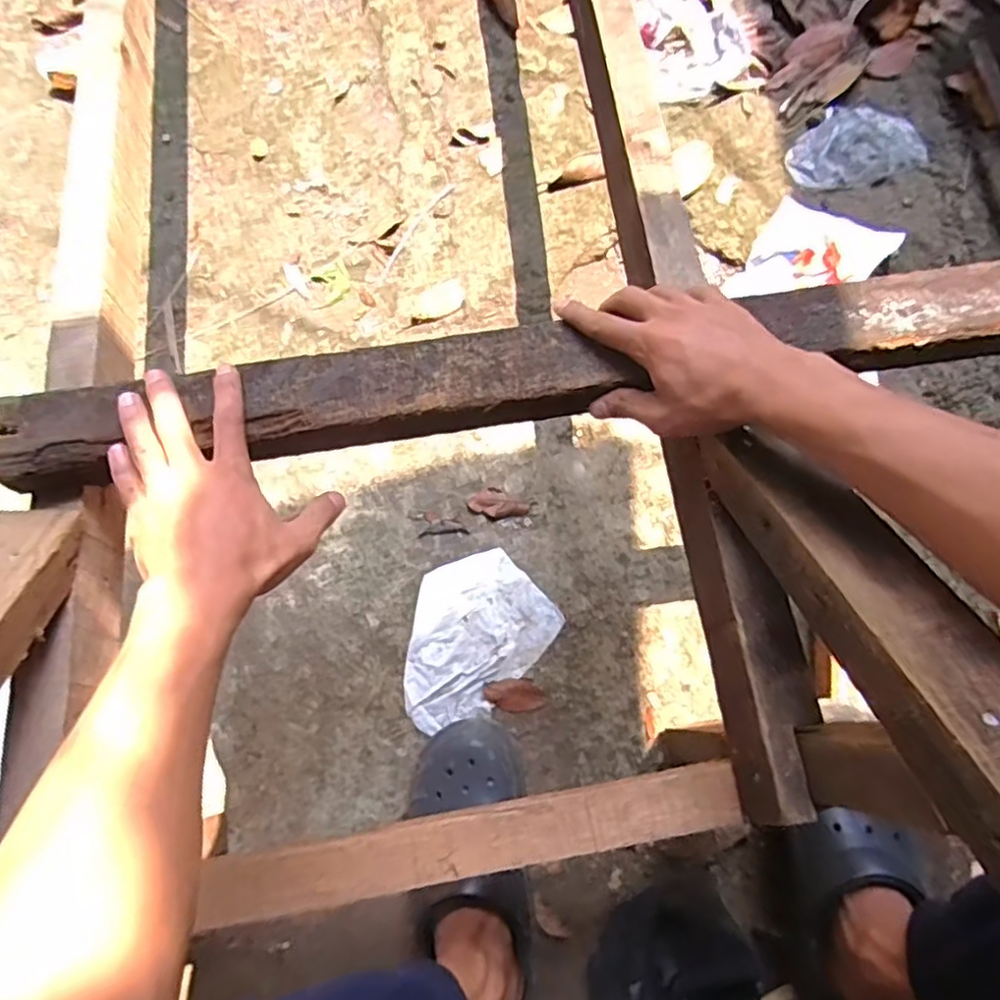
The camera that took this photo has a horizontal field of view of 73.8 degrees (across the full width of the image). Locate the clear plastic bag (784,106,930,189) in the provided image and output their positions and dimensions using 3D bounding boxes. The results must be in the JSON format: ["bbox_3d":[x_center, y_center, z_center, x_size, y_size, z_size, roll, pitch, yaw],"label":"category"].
[{"bbox_3d":[0.539,-0.538,1.012,0.199,0.023,0.129,-10,73,-4],"label":"clear plastic bag"}]

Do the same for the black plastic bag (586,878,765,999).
[{"bbox_3d":[0.147,0.441,0.622,0.177,0.100,0.135,-34,76,-11],"label":"black plastic bag"}]

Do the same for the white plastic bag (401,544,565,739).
[{"bbox_3d":[-0.040,0.155,0.753,0.148,0.005,0.196,42,77,11],"label":"white plastic bag"}]

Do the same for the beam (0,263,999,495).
[{"bbox_3d":[0.110,-0.100,0.464,0.893,0.037,0.067,-9,73,-1],"label":"beam"}]

